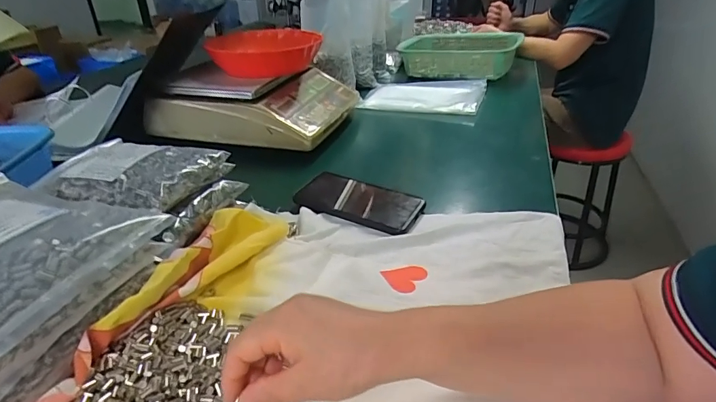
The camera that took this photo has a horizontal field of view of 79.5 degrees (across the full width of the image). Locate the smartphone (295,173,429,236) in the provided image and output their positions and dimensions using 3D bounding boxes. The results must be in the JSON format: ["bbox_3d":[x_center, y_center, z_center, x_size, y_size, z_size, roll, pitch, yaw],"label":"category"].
[{"bbox_3d":[0.001,0.000,0.560,0.158,0.013,0.083,18,36,29],"label":"smartphone"}]

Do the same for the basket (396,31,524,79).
[{"bbox_3d":[0.260,-0.384,1.120,0.282,0.074,0.249,12,34,21],"label":"basket"}]

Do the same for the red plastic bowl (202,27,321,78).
[{"bbox_3d":[-0.164,-0.272,0.802,0.195,0.060,0.176,3,32,7],"label":"red plastic bowl"}]

